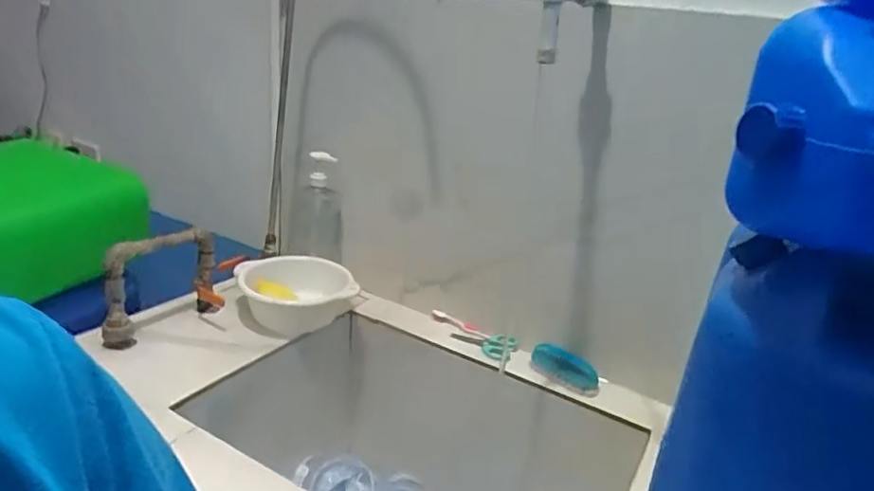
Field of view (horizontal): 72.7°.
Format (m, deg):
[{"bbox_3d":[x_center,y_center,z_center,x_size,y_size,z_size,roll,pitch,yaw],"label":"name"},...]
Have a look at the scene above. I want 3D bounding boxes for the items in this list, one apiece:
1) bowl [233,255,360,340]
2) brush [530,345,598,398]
[{"bbox_3d":[-0.264,0.097,1.125,0.204,0.089,0.204,6,21,-2],"label":"bowl"},{"bbox_3d":[0.216,0.213,1.014,0.128,0.051,0.058,21,25,33],"label":"brush"}]

